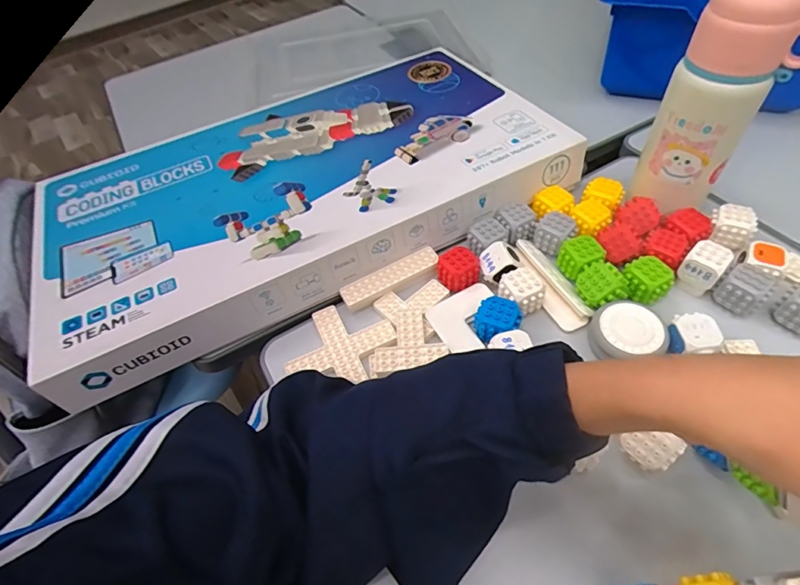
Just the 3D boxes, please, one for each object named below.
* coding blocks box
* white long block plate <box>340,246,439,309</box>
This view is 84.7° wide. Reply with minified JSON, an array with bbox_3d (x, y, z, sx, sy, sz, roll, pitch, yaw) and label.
[{"bbox_3d":[-0.109,-0.125,0.493,0.541,0.048,0.306,-26,54,-14],"label":"coding blocks box"},{"bbox_3d":[-0.008,-0.016,0.427,0.102,0.008,0.022,-26,54,-14],"label":"white long block plate"}]

